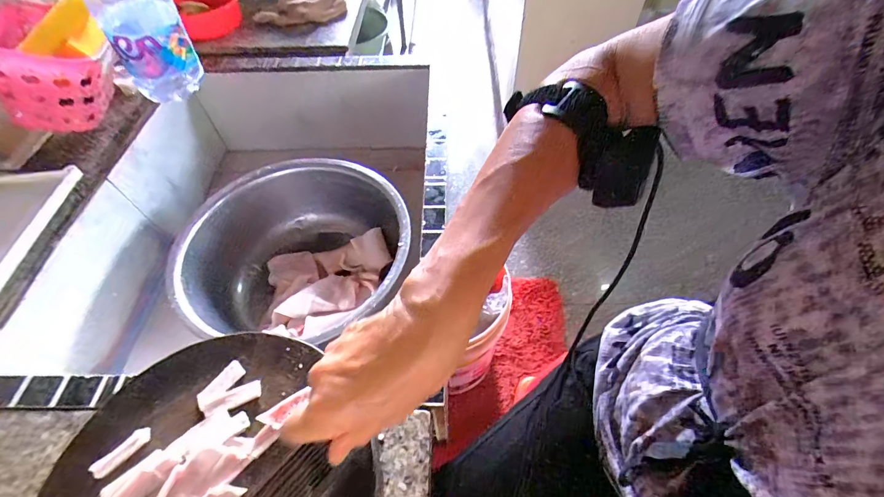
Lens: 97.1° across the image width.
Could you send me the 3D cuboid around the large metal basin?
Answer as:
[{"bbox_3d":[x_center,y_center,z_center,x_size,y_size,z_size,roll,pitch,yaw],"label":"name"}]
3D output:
[{"bbox_3d":[-0.207,0.018,0.616,0.309,0.130,0.291,-1,55,1],"label":"large metal basin"}]

